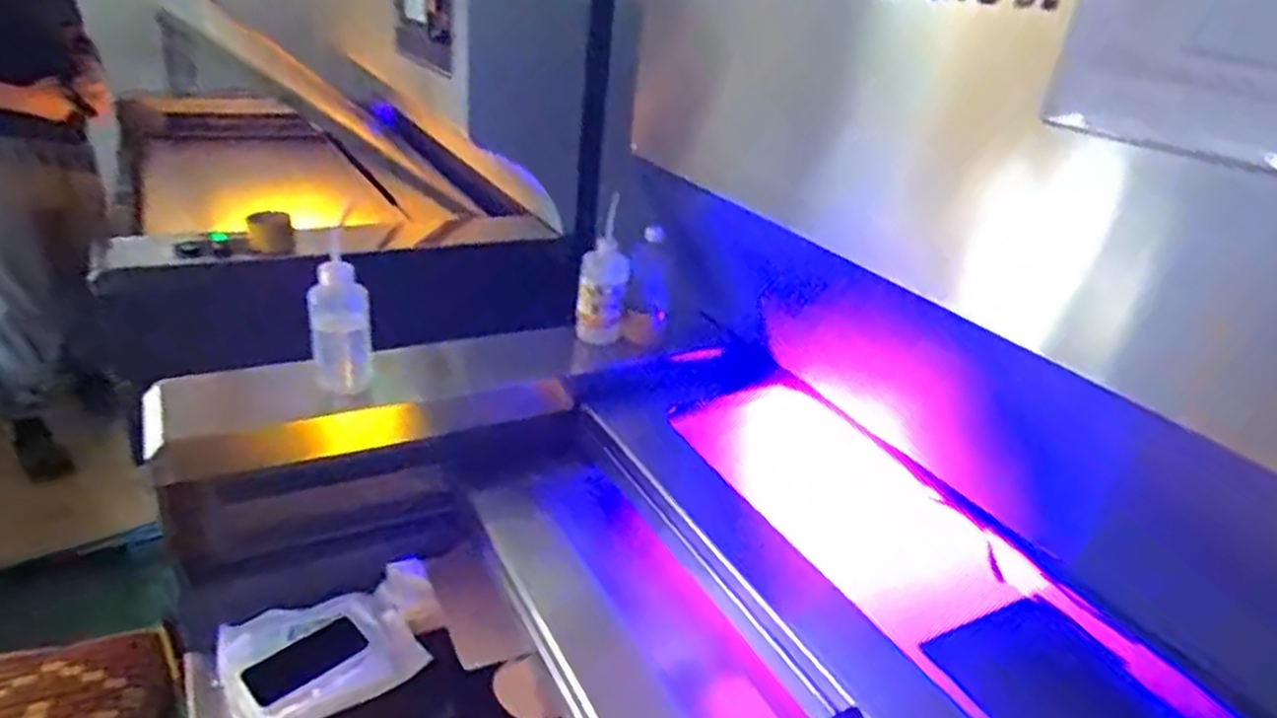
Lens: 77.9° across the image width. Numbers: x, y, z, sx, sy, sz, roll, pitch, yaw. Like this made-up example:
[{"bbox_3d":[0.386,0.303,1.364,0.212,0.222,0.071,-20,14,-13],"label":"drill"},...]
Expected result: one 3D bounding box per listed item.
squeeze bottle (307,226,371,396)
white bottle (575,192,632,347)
[{"bbox_3d":[-0.390,-0.049,1.031,0.080,0.221,0.084,-6,29,-19],"label":"squeeze bottle"},{"bbox_3d":[-0.061,-0.112,1.267,0.086,0.227,0.065,3,28,-1],"label":"white bottle"}]

